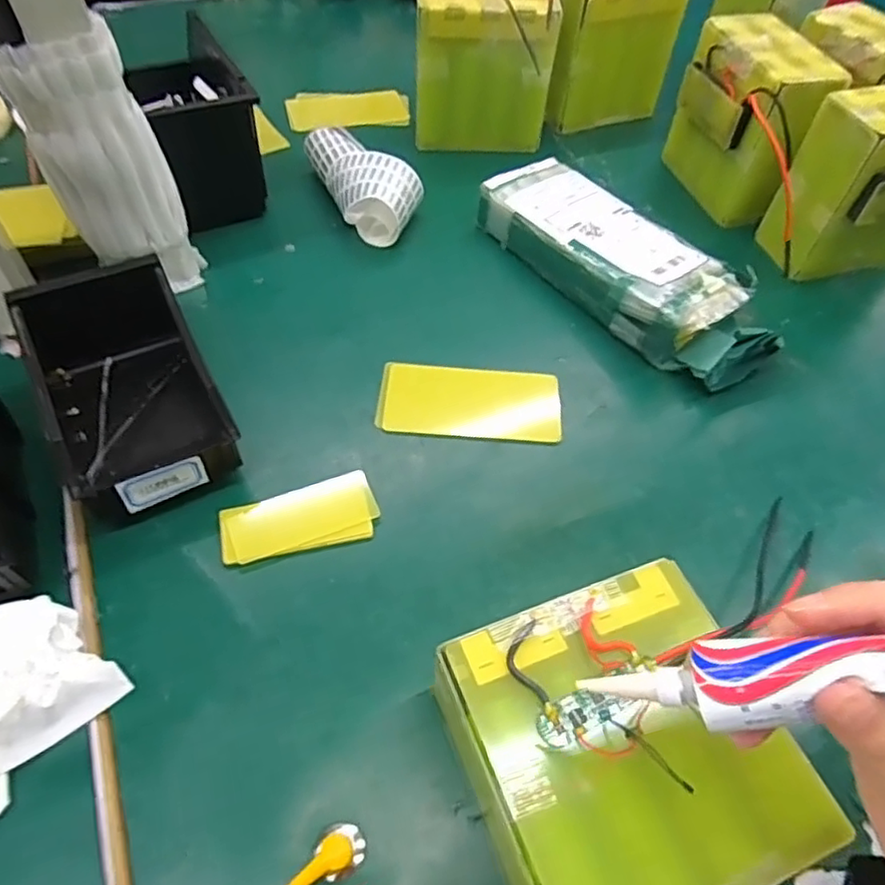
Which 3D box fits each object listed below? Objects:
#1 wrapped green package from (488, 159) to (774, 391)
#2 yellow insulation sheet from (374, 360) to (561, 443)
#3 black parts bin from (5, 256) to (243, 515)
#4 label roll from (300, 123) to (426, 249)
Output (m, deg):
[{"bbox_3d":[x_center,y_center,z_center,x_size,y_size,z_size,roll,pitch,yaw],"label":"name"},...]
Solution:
[{"bbox_3d":[0.164,-0.162,0.586,0.111,0.055,0.300,-33,62,-23],"label":"wrapped green package"},{"bbox_3d":[0.022,-0.034,0.514,0.144,0.006,0.068,4,54,0],"label":"yellow insulation sheet"},{"bbox_3d":[-0.223,-0.035,0.453,0.109,0.081,0.177,-24,59,-18],"label":"black parts bin"},{"bbox_3d":[-0.076,-0.266,0.645,0.083,0.056,0.157,-23,58,-18],"label":"label roll"}]

